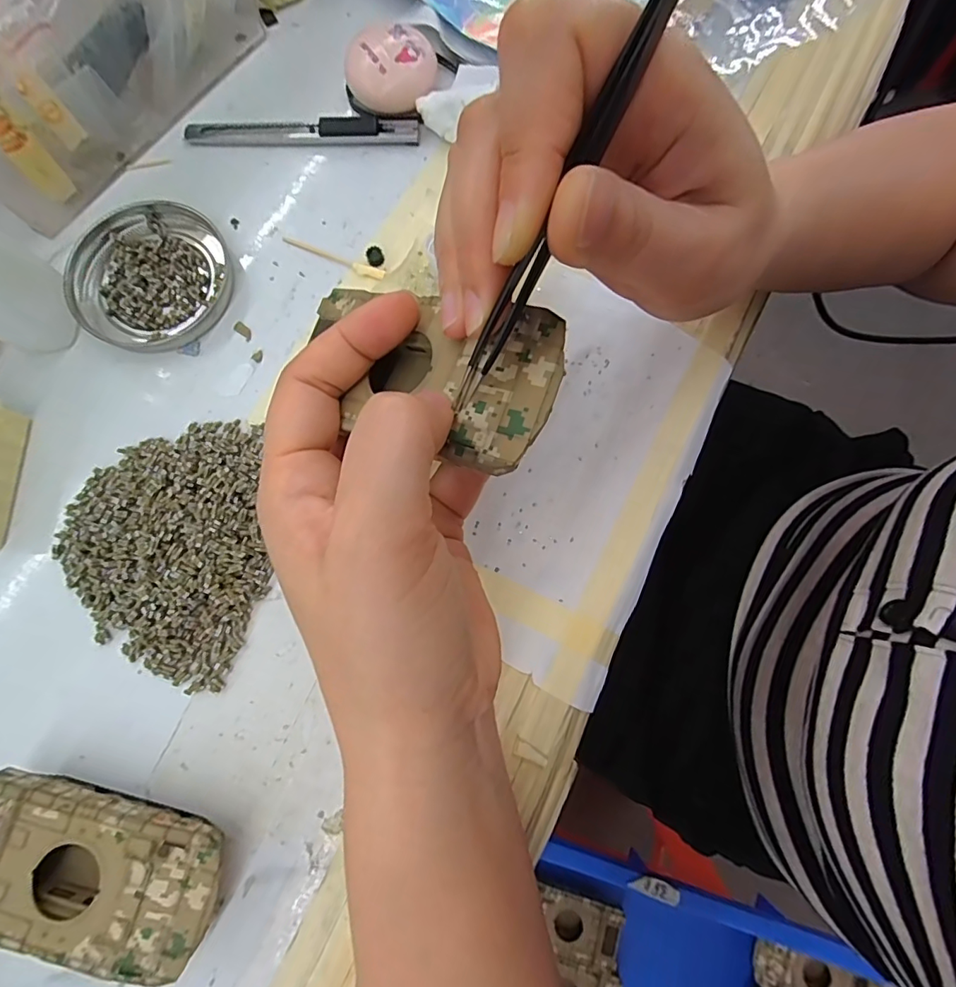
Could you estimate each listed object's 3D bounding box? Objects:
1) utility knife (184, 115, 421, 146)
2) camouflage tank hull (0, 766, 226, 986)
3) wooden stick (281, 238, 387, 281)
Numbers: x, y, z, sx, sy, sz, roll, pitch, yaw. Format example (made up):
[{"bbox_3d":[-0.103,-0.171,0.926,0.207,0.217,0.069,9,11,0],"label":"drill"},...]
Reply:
[{"bbox_3d":[-0.095,-0.199,0.266,0.126,0.010,0.014,1,79,-1],"label":"utility knife"},{"bbox_3d":[-0.146,0.144,0.189,0.096,0.026,0.050,16,79,2],"label":"camouflage tank hull"},{"bbox_3d":[-0.076,-0.123,0.255,0.058,0.004,0.007,21,80,3],"label":"wooden stick"}]

